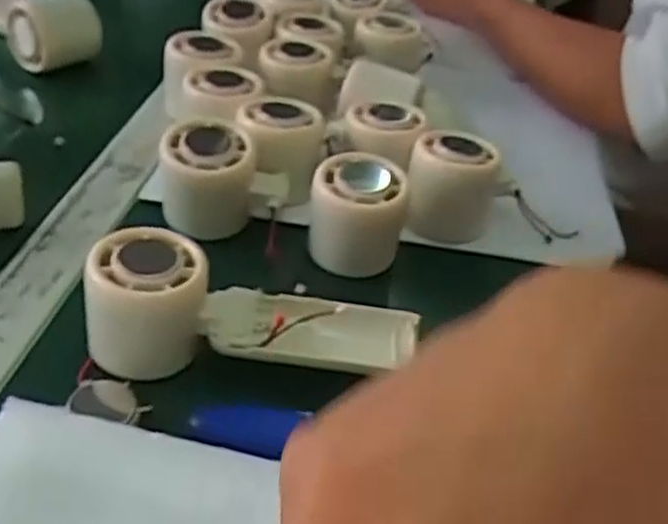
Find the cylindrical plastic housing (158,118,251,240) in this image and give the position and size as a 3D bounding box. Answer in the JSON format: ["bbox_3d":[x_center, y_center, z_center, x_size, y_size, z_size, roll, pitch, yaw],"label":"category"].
[{"bbox_3d":[-0.076,-0.049,0.473,0.050,0.056,0.049,5,36,-3],"label":"cylindrical plastic housing"}]

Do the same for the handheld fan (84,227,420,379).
[{"bbox_3d":[-0.038,0.022,0.389,0.158,0.050,0.046,3,36,-5],"label":"handheld fan"}]

